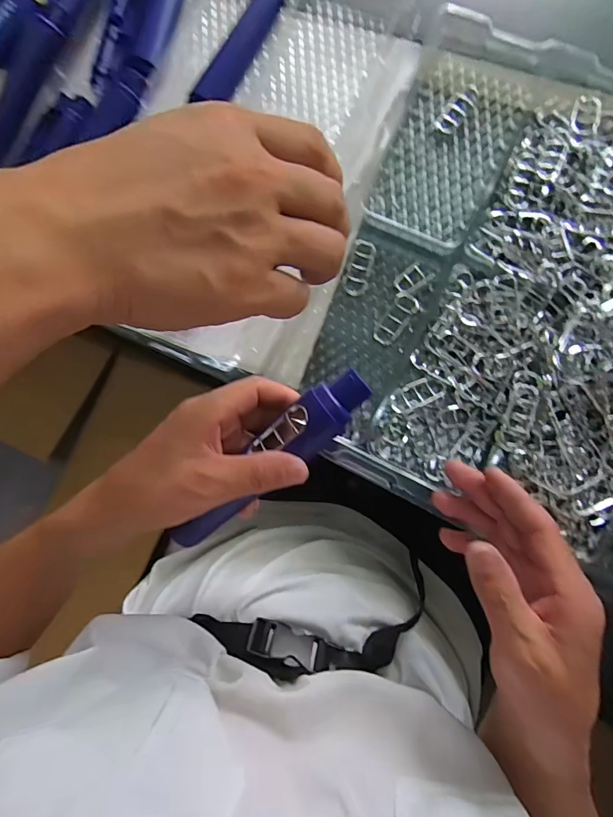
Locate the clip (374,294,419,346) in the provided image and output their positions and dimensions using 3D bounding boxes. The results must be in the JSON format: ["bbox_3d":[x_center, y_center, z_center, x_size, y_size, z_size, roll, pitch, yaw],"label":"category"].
[{"bbox_3d":[0.084,-0.083,0.385,0.023,0.004,0.052,34,88,9],"label":"clip"}]

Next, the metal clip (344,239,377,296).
[{"bbox_3d":[0.052,-0.136,0.393,0.022,0.011,0.059,13,85,8],"label":"metal clip"}]

